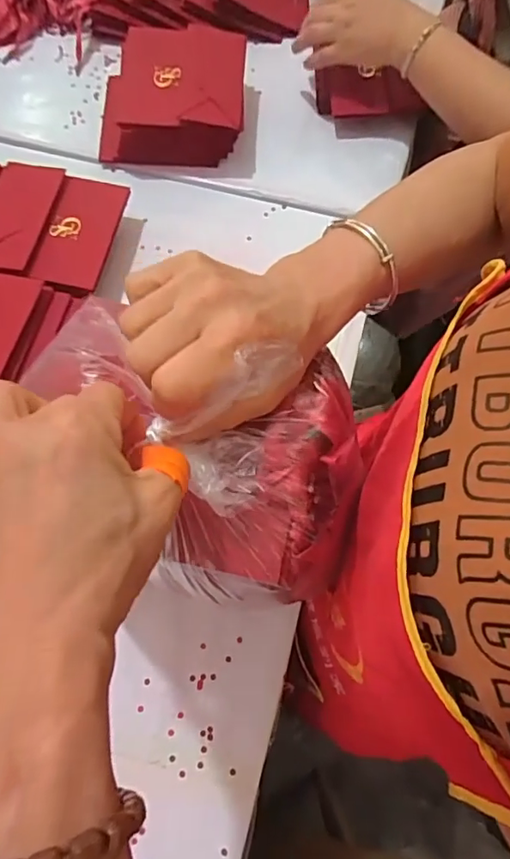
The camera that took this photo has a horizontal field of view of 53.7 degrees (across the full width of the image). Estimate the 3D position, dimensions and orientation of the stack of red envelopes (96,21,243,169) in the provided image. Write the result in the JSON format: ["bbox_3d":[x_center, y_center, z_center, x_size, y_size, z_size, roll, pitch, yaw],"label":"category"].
[{"bbox_3d":[-0.092,-0.398,0.605,0.161,0.072,0.151,4,72,2],"label":"stack of red envelopes"}]

